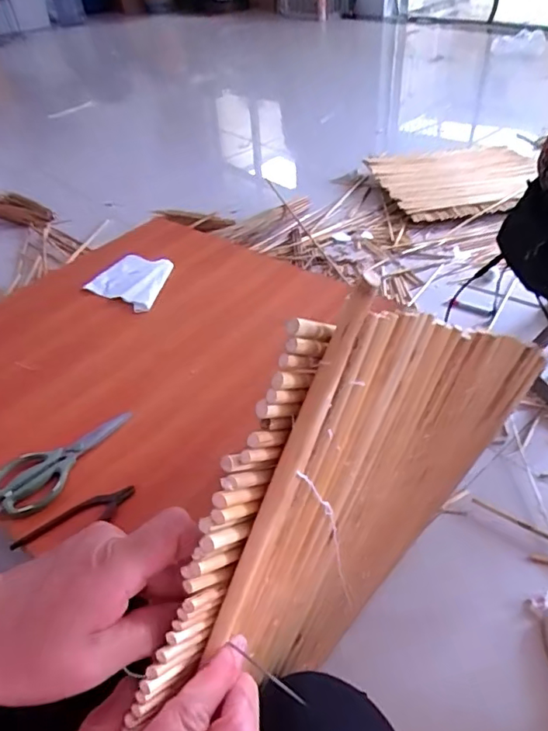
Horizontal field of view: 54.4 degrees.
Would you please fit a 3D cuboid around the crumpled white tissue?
[{"bbox_3d":[-0.292,-0.183,1.144,0.170,0.027,0.165,23,49,28],"label":"crumpled white tissue"}]

